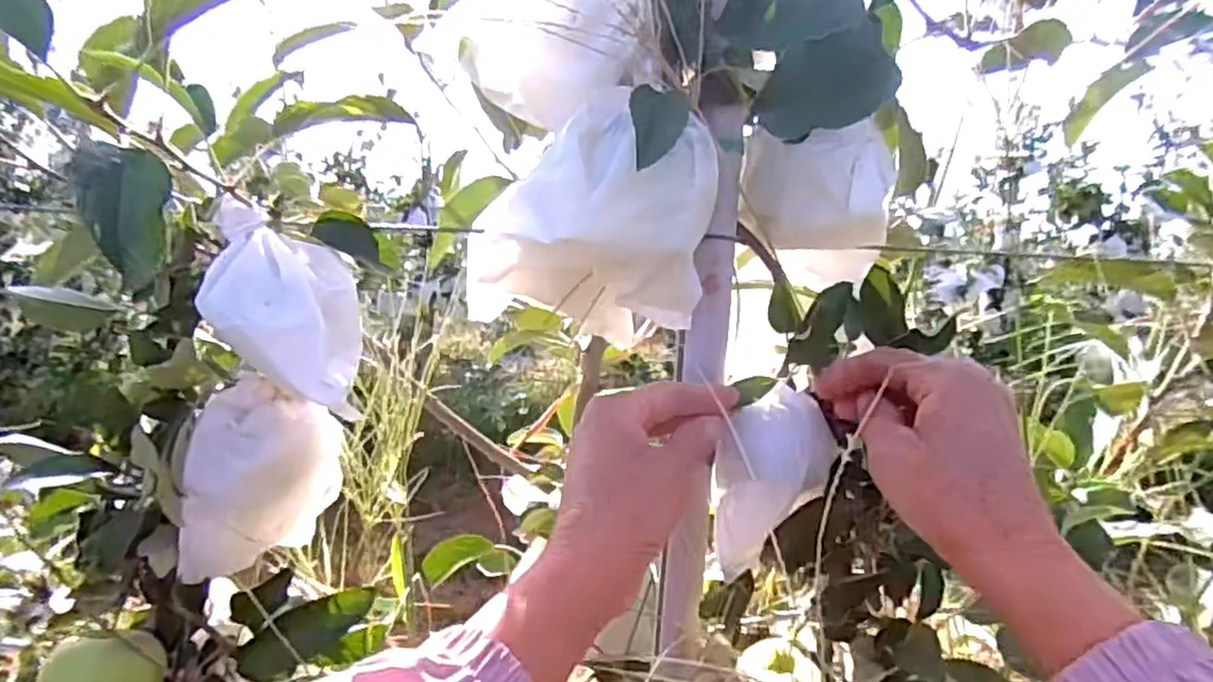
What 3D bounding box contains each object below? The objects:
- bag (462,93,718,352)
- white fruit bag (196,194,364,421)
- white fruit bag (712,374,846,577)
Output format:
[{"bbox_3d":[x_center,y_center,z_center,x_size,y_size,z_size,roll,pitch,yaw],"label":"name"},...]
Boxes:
[{"bbox_3d":[-0.008,-0.057,0.382,0.120,0.115,0.082,10,13,29],"label":"bag"},{"bbox_3d":[-0.175,-0.015,0.395,0.066,0.121,0.060,-16,-14,14],"label":"white fruit bag"},{"bbox_3d":[0.094,0.077,0.402,0.060,0.093,0.040,7,12,18],"label":"white fruit bag"}]

